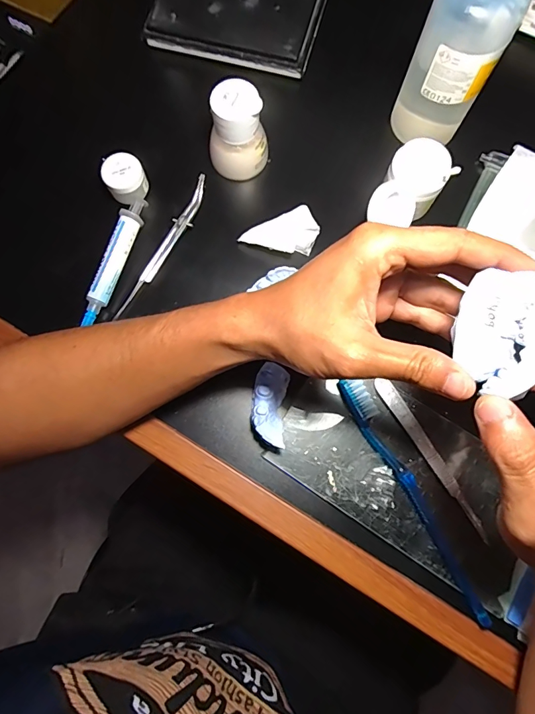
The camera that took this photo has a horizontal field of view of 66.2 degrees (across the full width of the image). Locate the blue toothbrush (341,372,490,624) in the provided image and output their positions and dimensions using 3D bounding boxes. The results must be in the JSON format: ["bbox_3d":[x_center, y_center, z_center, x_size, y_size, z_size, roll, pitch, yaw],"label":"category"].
[{"bbox_3d":[0.105,0.099,0.297,0.017,0.011,0.184,-27,79,-6],"label":"blue toothbrush"}]

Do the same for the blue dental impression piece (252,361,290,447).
[{"bbox_3d":[0.002,0.036,0.309,0.025,0.018,0.058,7,78,2],"label":"blue dental impression piece"}]

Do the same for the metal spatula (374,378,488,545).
[{"bbox_3d":[0.122,0.072,0.306,0.013,0.004,0.130,-33,79,-5],"label":"metal spatula"}]

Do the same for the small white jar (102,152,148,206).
[{"bbox_3d":[-0.117,-0.147,0.343,0.031,0.028,0.031,0,77,0],"label":"small white jar"}]

